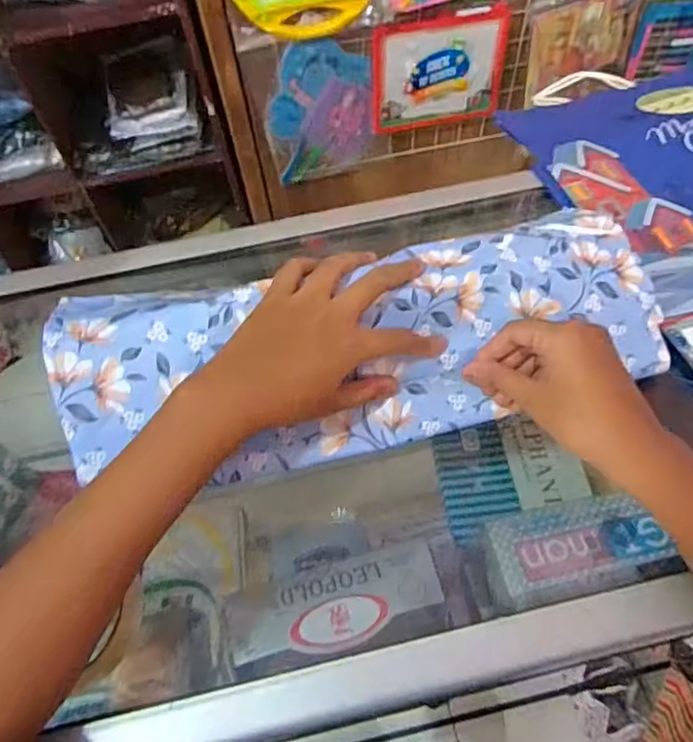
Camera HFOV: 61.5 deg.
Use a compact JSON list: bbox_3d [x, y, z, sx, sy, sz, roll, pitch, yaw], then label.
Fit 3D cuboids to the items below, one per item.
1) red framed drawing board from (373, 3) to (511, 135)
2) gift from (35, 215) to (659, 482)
[{"bbox_3d":[0.198,-0.633,1.242,0.284,0.231,0.013,-13,57,-4],"label":"red framed drawing board"},{"bbox_3d":[0.015,-0.021,0.395,0.393,0.075,0.126,-9,57,-7],"label":"gift"}]

